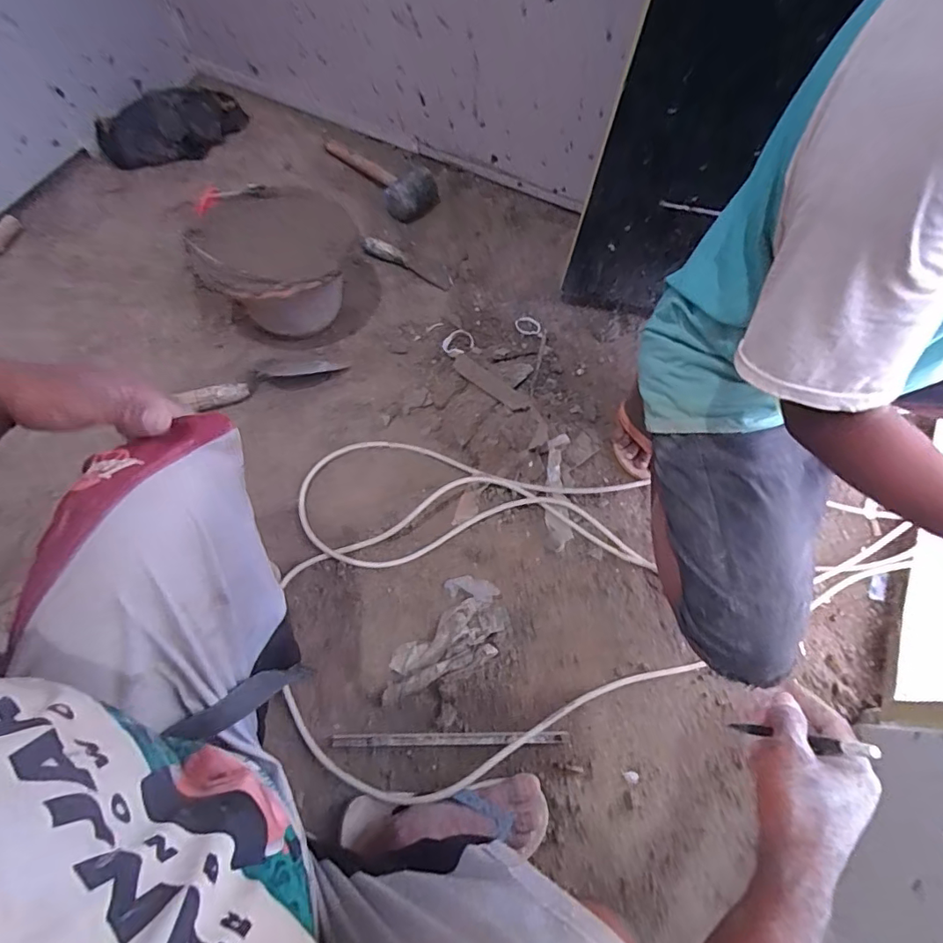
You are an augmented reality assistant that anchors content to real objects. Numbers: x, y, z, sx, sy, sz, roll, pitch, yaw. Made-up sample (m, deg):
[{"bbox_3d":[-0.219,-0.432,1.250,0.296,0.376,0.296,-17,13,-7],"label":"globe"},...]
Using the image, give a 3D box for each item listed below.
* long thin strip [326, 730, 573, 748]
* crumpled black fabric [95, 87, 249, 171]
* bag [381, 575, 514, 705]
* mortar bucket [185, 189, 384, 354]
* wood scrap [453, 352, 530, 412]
[{"bbox_3d":[-0.027,0.365,0.698,0.319,0.011,0.016,1,68,-2],"label":"long thin strip"},{"bbox_3d":[-0.627,-0.736,1.082,0.300,0.083,0.140,-42,76,-17],"label":"crumpled black fabric"},{"bbox_3d":[-0.033,0.251,0.731,0.114,0.040,0.214,35,71,11],"label":"bag"},{"bbox_3d":[-0.306,-0.353,0.887,0.264,0.188,0.240,1,68,-2],"label":"mortar bucket"},{"bbox_3d":[0.034,-0.156,0.901,0.166,0.011,0.045,41,62,20],"label":"wood scrap"}]

